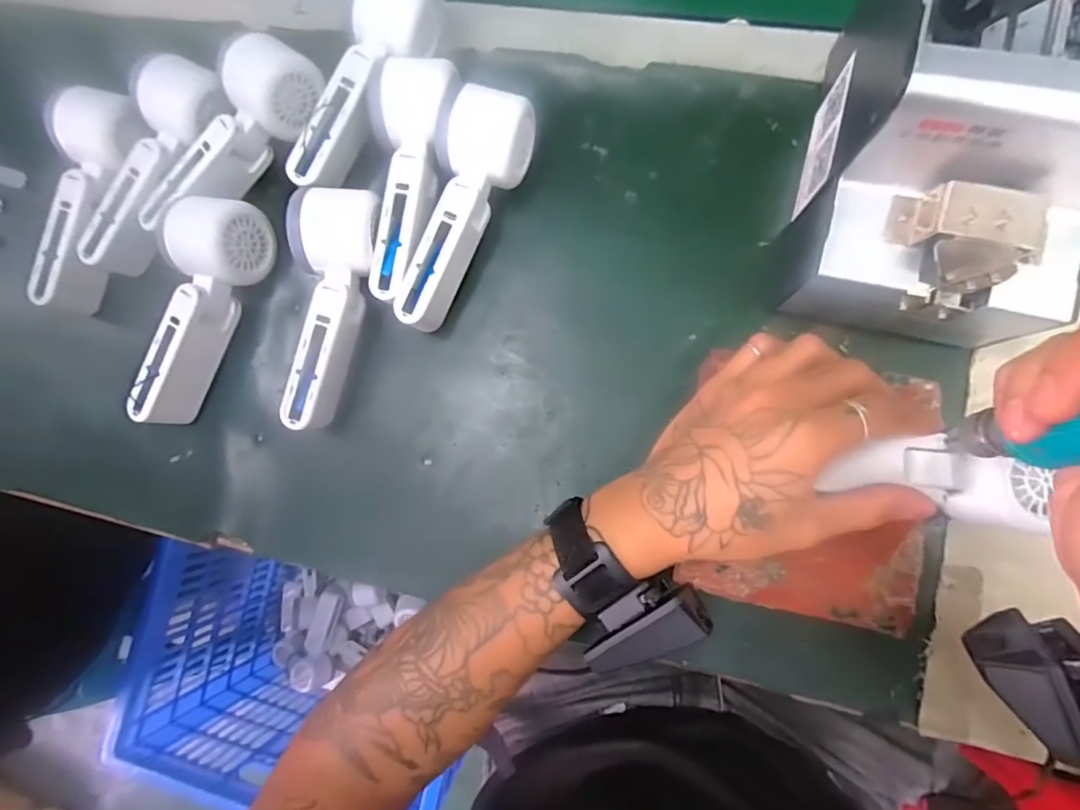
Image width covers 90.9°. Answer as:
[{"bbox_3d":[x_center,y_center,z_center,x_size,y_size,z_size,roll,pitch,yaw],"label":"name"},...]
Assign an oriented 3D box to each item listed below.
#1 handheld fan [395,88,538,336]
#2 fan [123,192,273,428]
[{"bbox_3d":[-0.051,-0.128,0.366,0.052,0.052,0.158,16,86,8],"label":"handheld fan"},{"bbox_3d":[-0.251,-0.068,0.384,0.055,0.047,0.168,23,87,9],"label":"fan"}]

